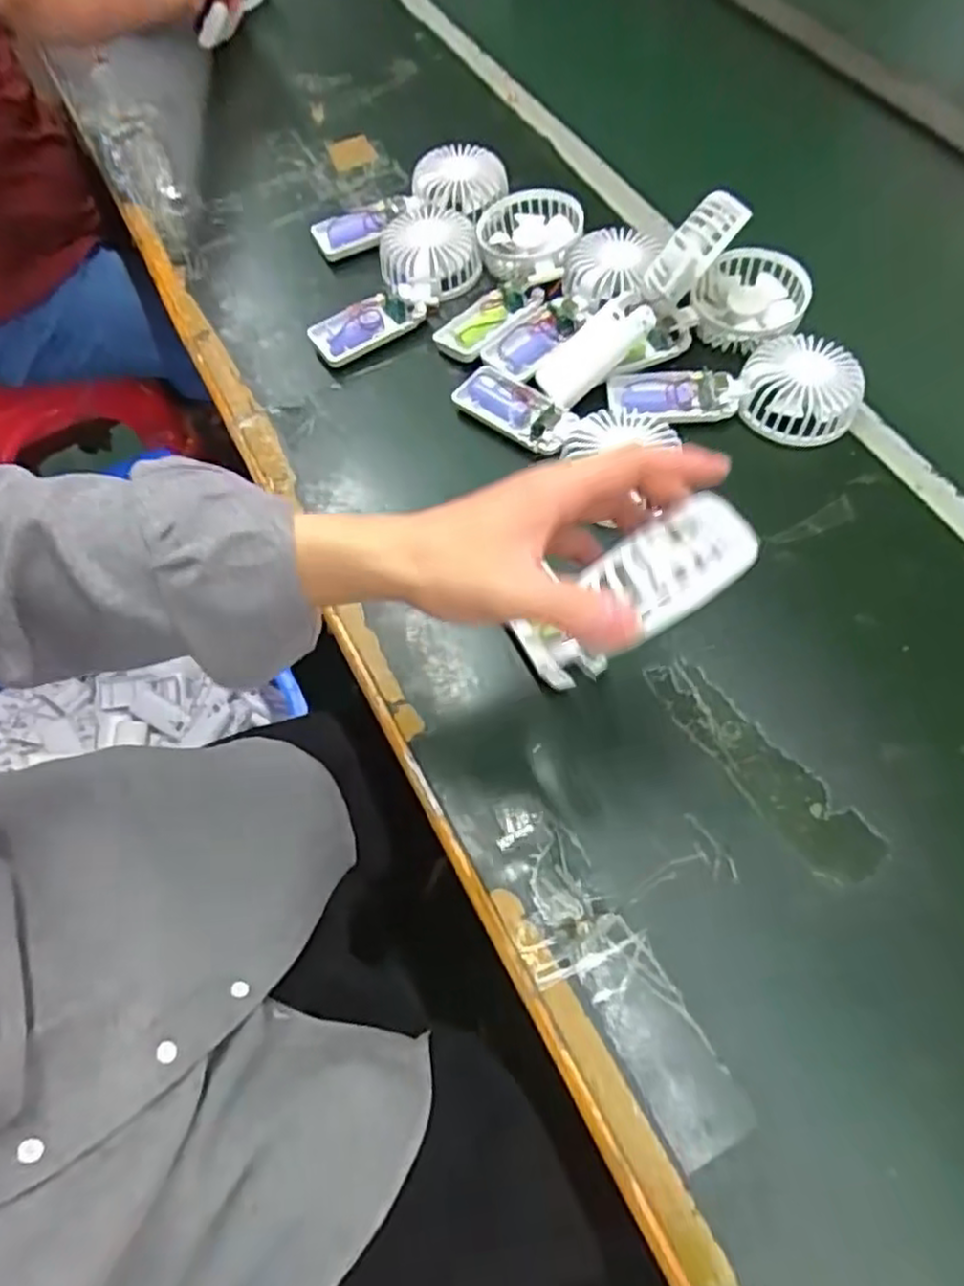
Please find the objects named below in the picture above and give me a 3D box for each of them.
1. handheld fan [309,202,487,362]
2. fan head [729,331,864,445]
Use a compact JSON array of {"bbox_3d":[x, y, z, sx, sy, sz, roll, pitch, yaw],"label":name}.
[{"bbox_3d":[-0.065,-0.302,0.614,0.086,0.034,0.177,25,65,13],"label":"handheld fan"},{"bbox_3d":[0.235,-0.189,0.538,0.087,0.037,0.080,36,70,17],"label":"fan head"}]

